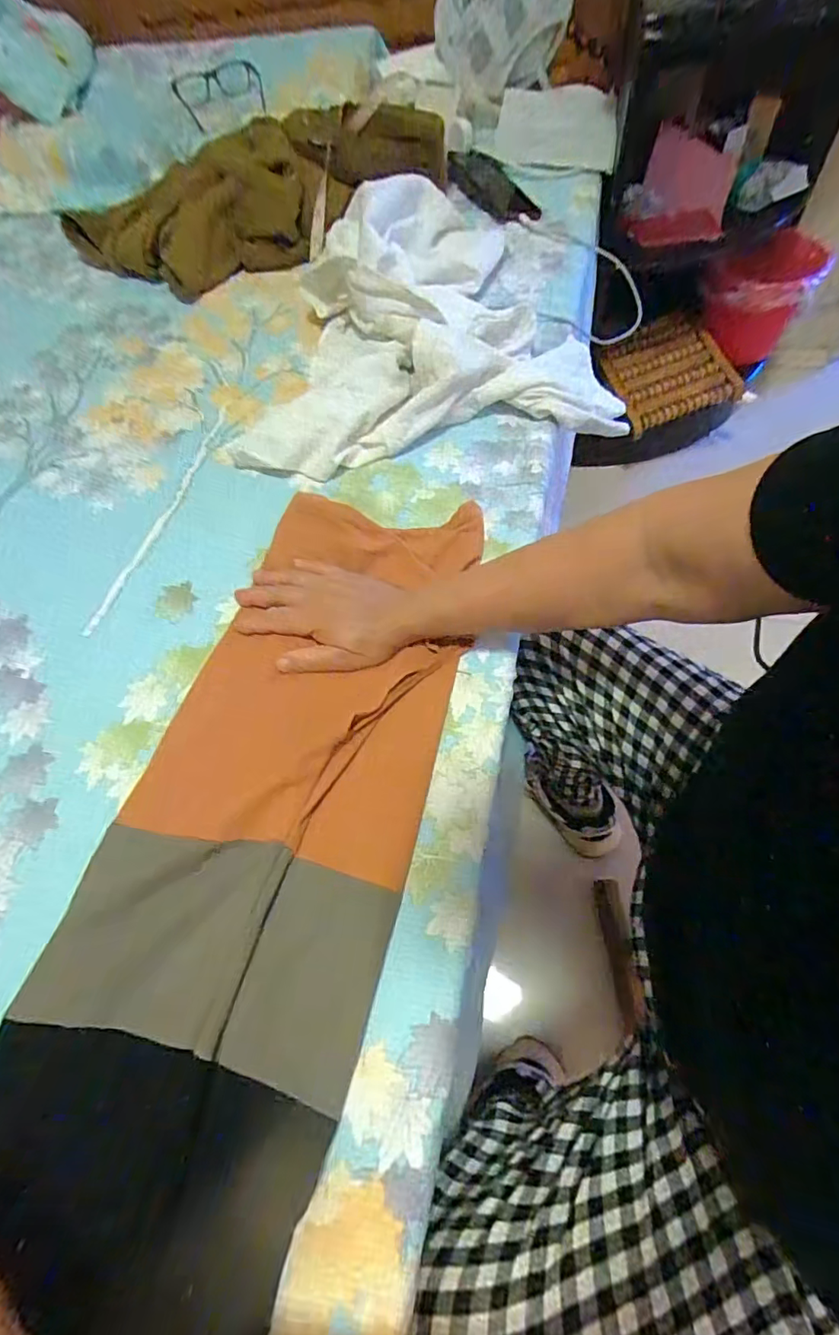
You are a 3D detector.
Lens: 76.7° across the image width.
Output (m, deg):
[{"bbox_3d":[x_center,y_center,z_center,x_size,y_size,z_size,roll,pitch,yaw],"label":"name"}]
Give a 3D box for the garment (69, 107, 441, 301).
[{"bbox_3d":[-0.236,-0.647,0.732,0.540,0.117,0.227,-3,62,1],"label":"garment"}]

